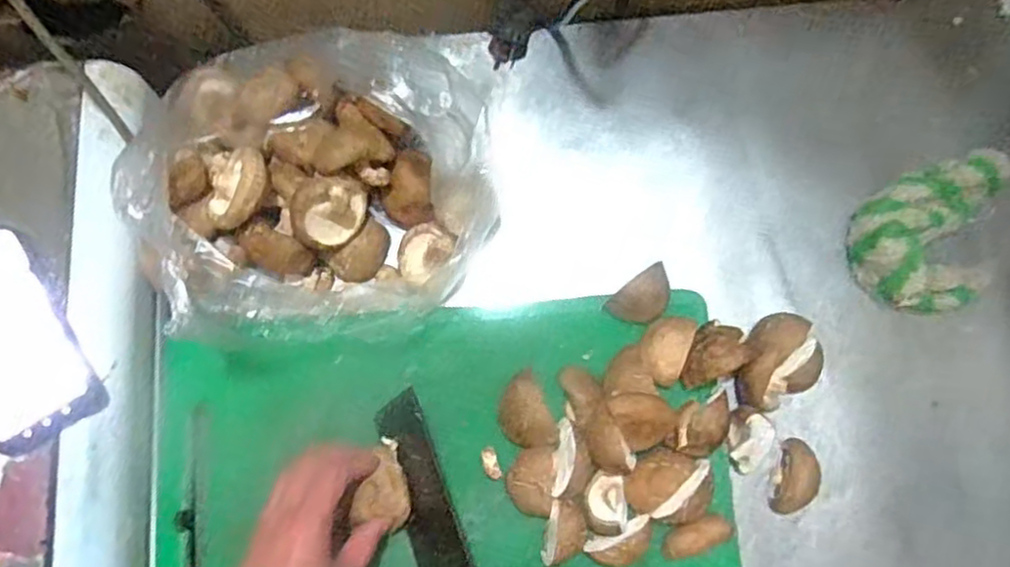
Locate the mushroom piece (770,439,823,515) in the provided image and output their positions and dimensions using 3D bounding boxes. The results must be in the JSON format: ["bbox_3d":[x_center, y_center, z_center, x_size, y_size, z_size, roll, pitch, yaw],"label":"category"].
[{"bbox_3d":[0.241,0.159,0.572,0.030,0.023,0.061,15,78,4],"label":"mushroom piece"}]

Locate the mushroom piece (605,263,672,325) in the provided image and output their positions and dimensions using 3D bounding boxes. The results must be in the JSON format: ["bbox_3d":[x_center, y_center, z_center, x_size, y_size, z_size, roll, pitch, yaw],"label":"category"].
[{"bbox_3d":[0.116,0.014,0.587,0.056,0.020,0.036,-33,79,-6],"label":"mushroom piece"}]

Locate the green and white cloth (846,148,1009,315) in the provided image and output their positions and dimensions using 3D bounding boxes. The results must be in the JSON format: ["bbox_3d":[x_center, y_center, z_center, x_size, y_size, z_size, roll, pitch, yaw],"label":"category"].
[{"bbox_3d":[0.385,-0.047,0.602,0.168,0.043,0.115,-31,79,-6],"label":"green and white cloth"}]

